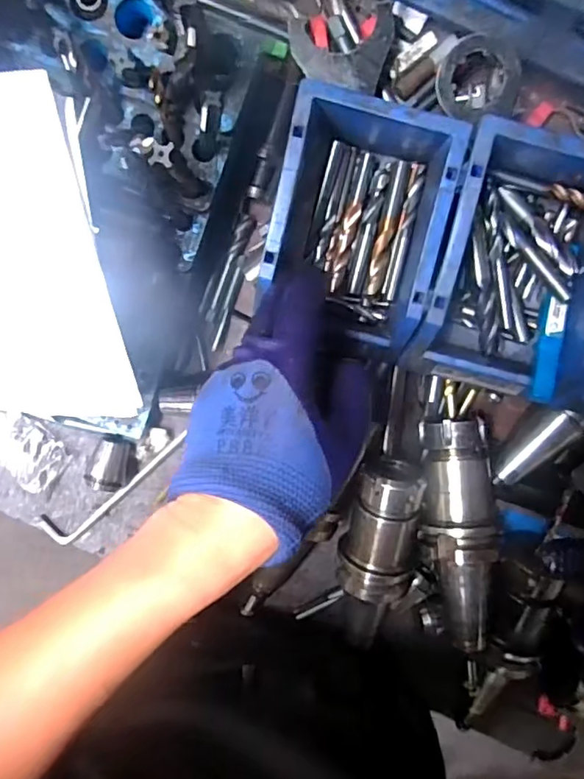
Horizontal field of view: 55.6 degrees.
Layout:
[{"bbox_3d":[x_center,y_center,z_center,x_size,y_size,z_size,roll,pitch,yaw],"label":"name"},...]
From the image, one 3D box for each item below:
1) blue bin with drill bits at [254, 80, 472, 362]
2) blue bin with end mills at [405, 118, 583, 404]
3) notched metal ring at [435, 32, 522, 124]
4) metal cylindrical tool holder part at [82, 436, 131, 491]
[{"bbox_3d":[0.041,-0.108,0.366,0.101,0.064,0.141,12,99,-2],"label":"blue bin with drill bits"},{"bbox_3d":[0.143,-0.075,0.350,0.109,0.074,0.149,11,99,-2],"label":"blue bin with end mills"},{"bbox_3d":[0.131,-0.219,0.390,0.054,0.018,0.052,-10,99,2],"label":"notched metal ring"},{"bbox_3d":[-0.145,0.060,0.450,0.032,0.028,0.041,24,99,-4],"label":"metal cylindrical tool holder part"}]

